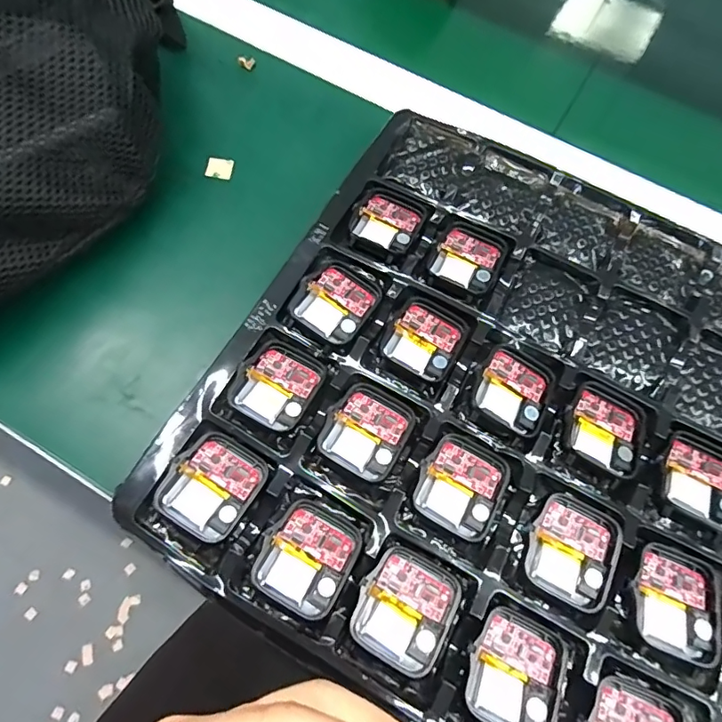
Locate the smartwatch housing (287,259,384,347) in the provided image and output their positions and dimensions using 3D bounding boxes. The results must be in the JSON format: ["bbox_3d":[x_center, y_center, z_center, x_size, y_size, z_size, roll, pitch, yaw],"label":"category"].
[{"bbox_3d":[-0.012,-0.031,0.259,0.038,0.008,0.043,32,69,10],"label":"smartwatch housing"}]

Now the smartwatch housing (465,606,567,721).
[{"bbox_3d":[0.062,0.124,0.198,0.037,0.007,0.041,24,67,7],"label":"smartwatch housing"}]

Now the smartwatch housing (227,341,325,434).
[{"bbox_3d":[-0.040,0.011,0.242,0.036,0.005,0.041,26,68,8],"label":"smartwatch housing"}]

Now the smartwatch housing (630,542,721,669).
[{"bbox_3d":[0.134,0.102,0.210,0.036,0.005,0.041,19,67,5],"label":"smartwatch housing"}]

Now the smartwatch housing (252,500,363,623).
[{"bbox_3d":[-0.022,0.084,0.213,0.037,0.012,0.042,30,68,10],"label":"smartwatch housing"}]

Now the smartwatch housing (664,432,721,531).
[{"bbox_3d":[0.161,0.055,0.231,0.036,0.008,0.039,28,68,9],"label":"smartwatch housing"}]

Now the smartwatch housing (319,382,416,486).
[{"bbox_3d":[0.003,0.033,0.235,0.036,0.004,0.041,30,68,10],"label":"smartwatch housing"}]

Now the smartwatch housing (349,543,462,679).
[{"bbox_3d":[0.019,0.102,0.204,0.036,0.006,0.042,30,68,10],"label":"smartwatch housing"}]

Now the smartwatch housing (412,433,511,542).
[{"bbox_3d":[0.046,0.057,0.229,0.037,0.007,0.041,29,68,9],"label":"smartwatch housing"}]

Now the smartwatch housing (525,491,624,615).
[{"bbox_3d":[0.092,0.083,0.218,0.036,0.010,0.042,29,68,9],"label":"smartwatch housing"}]

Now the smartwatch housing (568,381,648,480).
[{"bbox_3d":[0.118,0.032,0.237,0.038,0.007,0.040,28,68,9],"label":"smartwatch housing"}]

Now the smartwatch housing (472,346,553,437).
[{"bbox_3d":[0.075,0.014,0.244,0.036,0.007,0.042,26,68,8],"label":"smartwatch housing"}]

